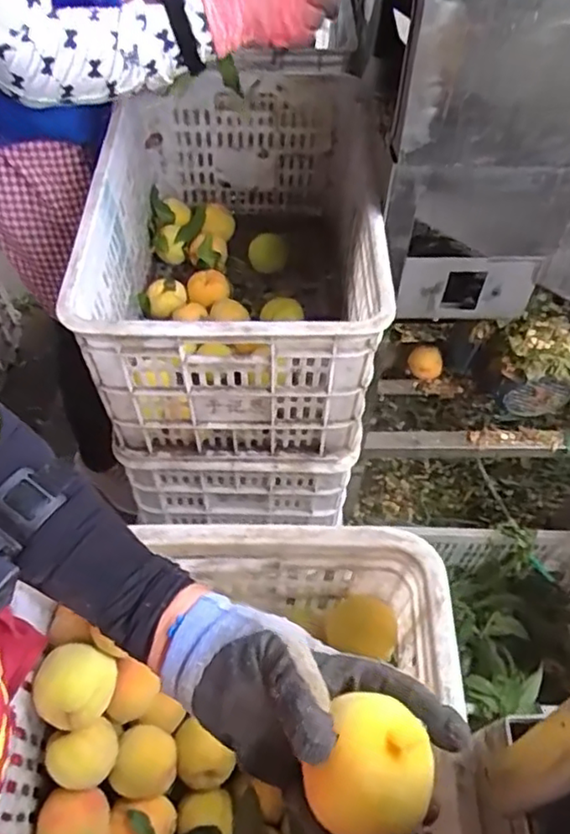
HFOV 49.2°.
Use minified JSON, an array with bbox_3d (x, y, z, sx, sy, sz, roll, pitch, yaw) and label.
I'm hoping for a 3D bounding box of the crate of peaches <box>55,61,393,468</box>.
[{"bbox_3d":[-0.058,-0.220,0.894,0.337,0.304,0.506,0,56,1],"label":"crate of peaches"}]

